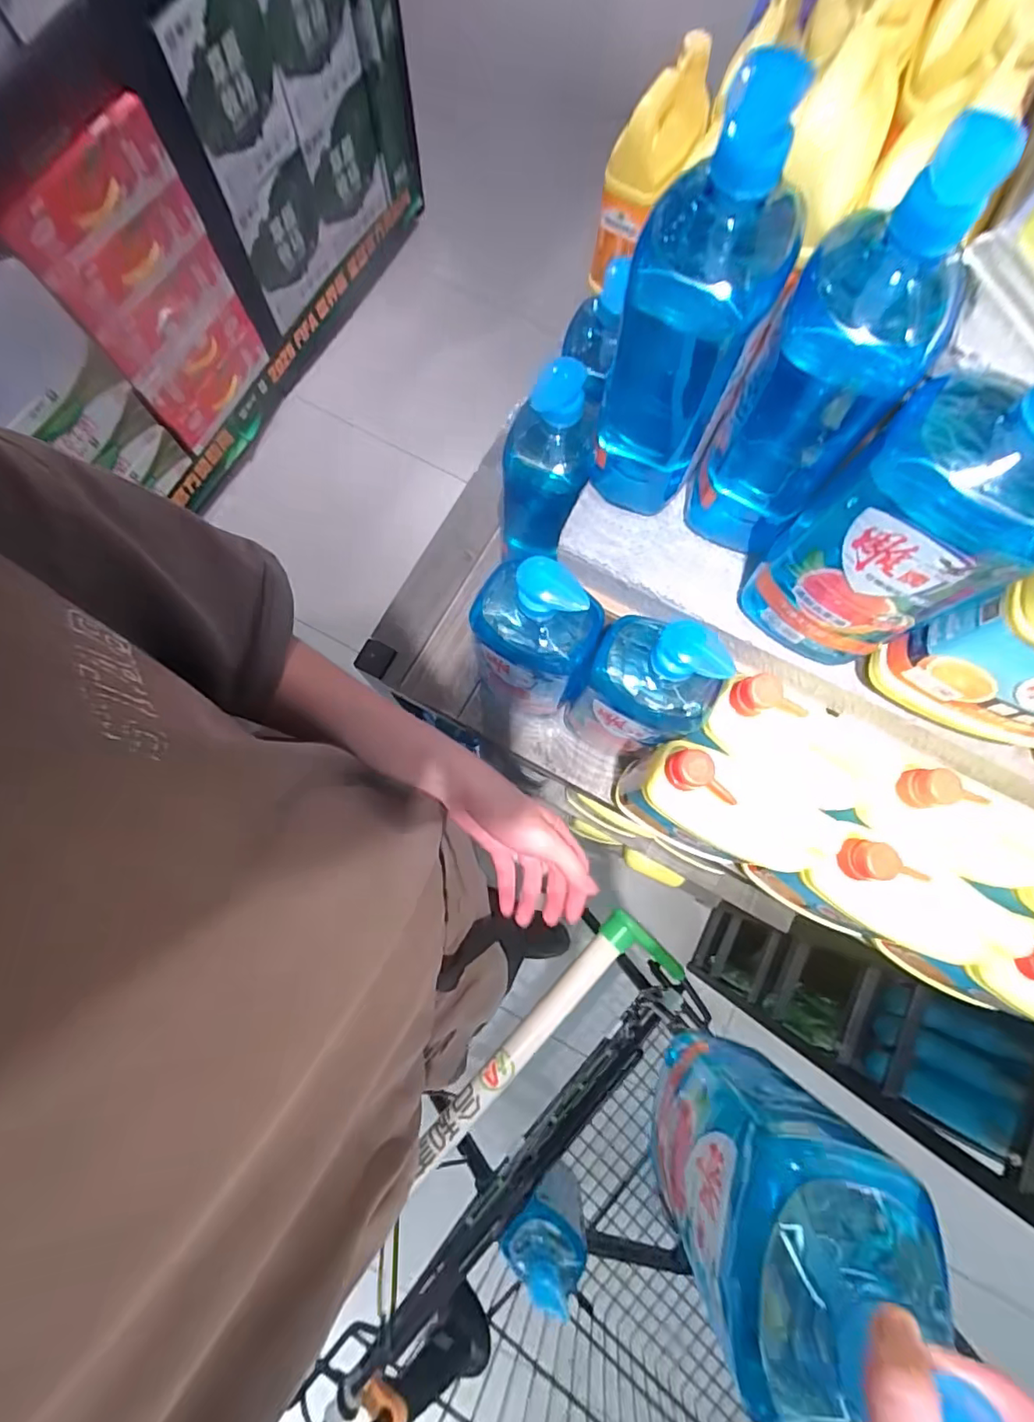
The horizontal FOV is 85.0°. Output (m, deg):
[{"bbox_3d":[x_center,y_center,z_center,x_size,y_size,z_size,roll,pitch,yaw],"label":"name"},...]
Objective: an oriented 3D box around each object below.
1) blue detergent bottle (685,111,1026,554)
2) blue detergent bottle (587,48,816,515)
[{"bbox_3d":[0.192,-0.210,0.375,0.089,0.263,0.070,23,77,5],"label":"blue detergent bottle"},{"bbox_3d":[0.111,-0.246,0.380,0.091,0.260,0.076,11,77,2],"label":"blue detergent bottle"}]

